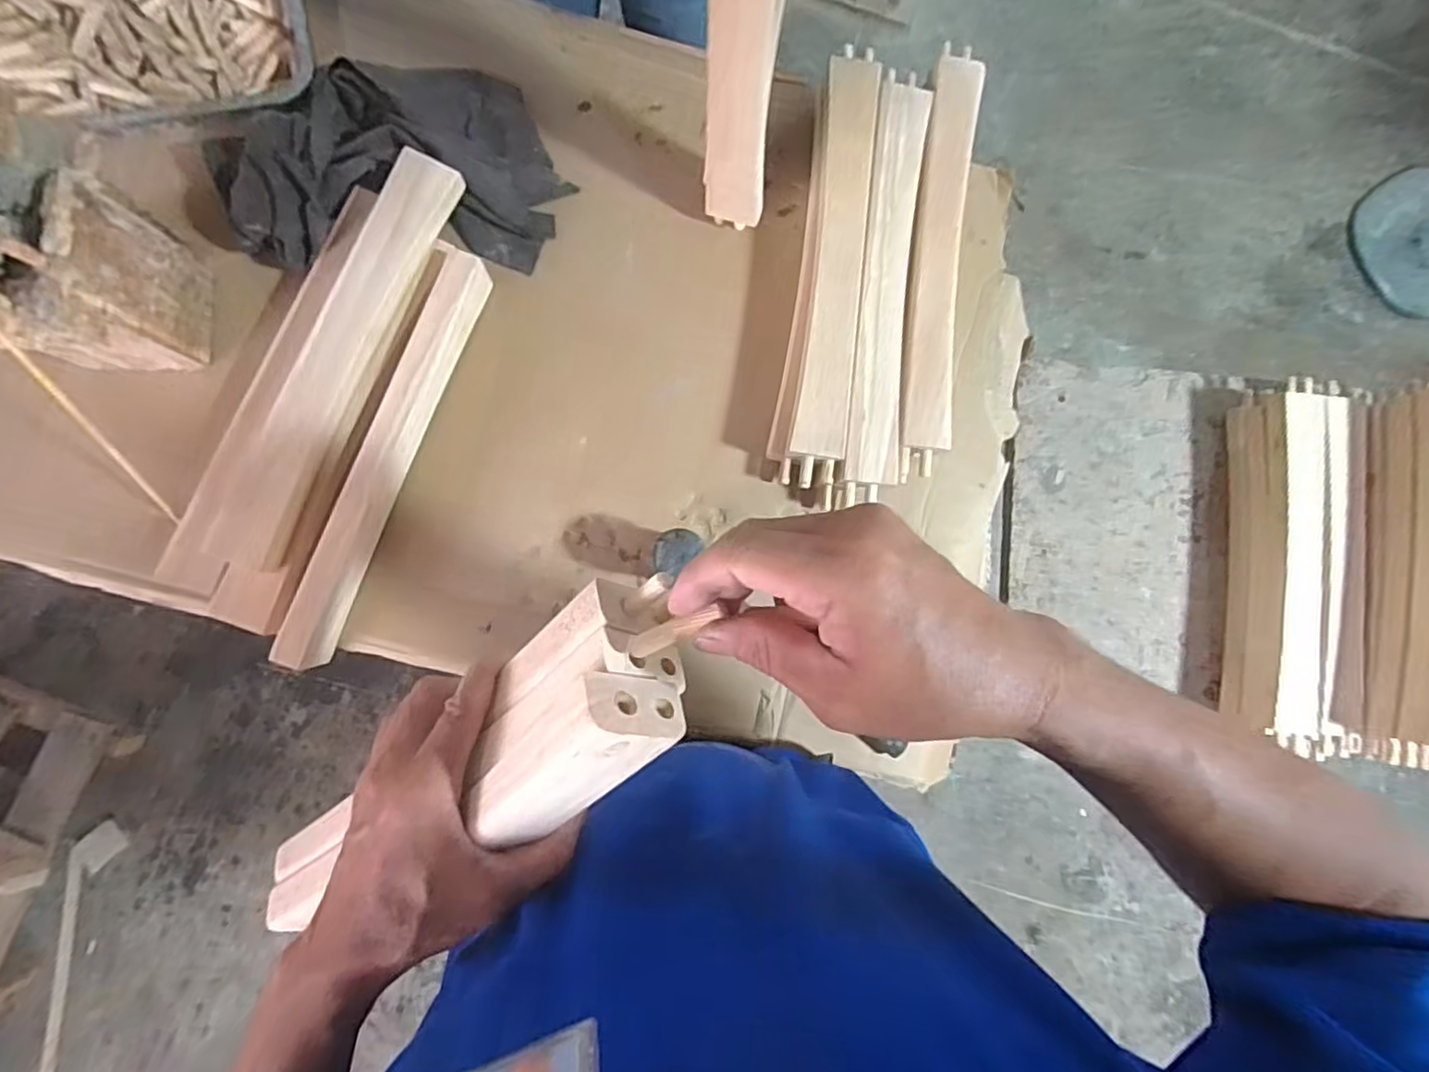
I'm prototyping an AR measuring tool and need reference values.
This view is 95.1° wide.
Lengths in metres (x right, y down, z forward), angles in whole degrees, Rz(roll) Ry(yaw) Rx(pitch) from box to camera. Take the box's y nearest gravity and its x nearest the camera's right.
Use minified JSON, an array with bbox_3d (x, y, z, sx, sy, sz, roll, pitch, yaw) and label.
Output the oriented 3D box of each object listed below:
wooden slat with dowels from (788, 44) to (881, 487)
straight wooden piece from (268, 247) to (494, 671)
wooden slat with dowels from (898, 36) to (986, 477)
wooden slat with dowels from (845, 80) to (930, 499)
[{"bbox_3d":[0.110,-0.243,0.584,0.047,0.019,0.385,7,85,-5],"label":"wooden slat with dowels"},{"bbox_3d":[-0.281,-0.067,0.563,0.032,0.052,0.367,21,84,-3],"label":"straight wooden piece"},{"bbox_3d":[0.201,-0.246,0.586,0.046,0.022,0.381,7,85,-5],"label":"wooden slat with dowels"},{"bbox_3d":[0.156,-0.226,0.592,0.045,0.020,0.383,6,85,-5],"label":"wooden slat with dowels"}]

